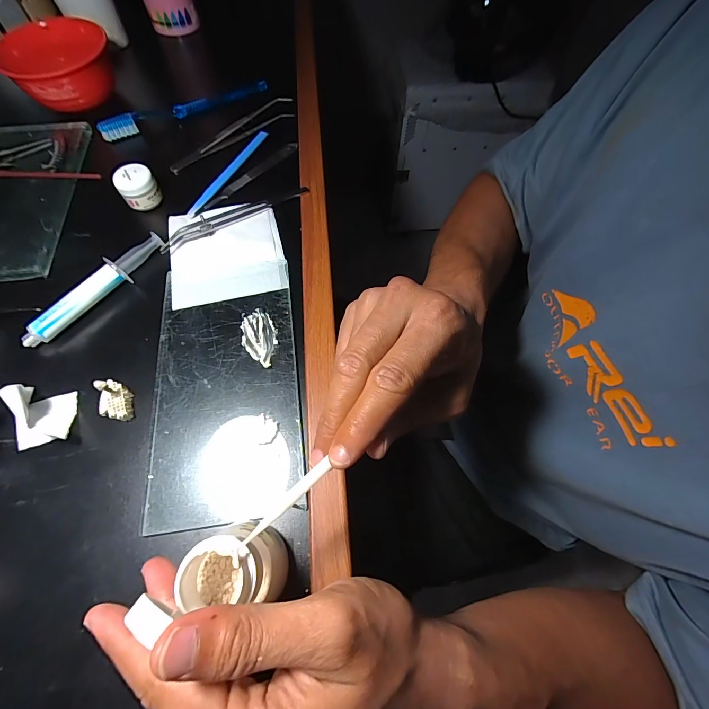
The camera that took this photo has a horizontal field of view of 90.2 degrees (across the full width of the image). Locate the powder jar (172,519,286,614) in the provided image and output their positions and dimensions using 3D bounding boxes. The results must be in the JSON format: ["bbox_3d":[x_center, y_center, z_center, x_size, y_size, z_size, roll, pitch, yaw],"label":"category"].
[{"bbox_3d":[-0.060,0.108,0.181,0.043,0.061,0.039,1,65,-1],"label":"powder jar"}]

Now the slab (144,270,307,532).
[{"bbox_3d":[-0.092,0.028,0.253,0.100,0.004,0.166,-8,65,-5],"label":"slab"}]

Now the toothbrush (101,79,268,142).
[{"bbox_3d":[-0.187,-0.278,0.393,0.188,0.019,0.009,-30,69,-15],"label":"toothbrush"}]

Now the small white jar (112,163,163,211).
[{"bbox_3d":[-0.200,-0.155,0.325,0.032,0.026,0.029,-31,69,-15],"label":"small white jar"}]

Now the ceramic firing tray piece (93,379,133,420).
[{"bbox_3d":[-0.167,0.032,0.247,0.019,0.011,0.031,-18,66,-10],"label":"ceramic firing tray piece"}]

